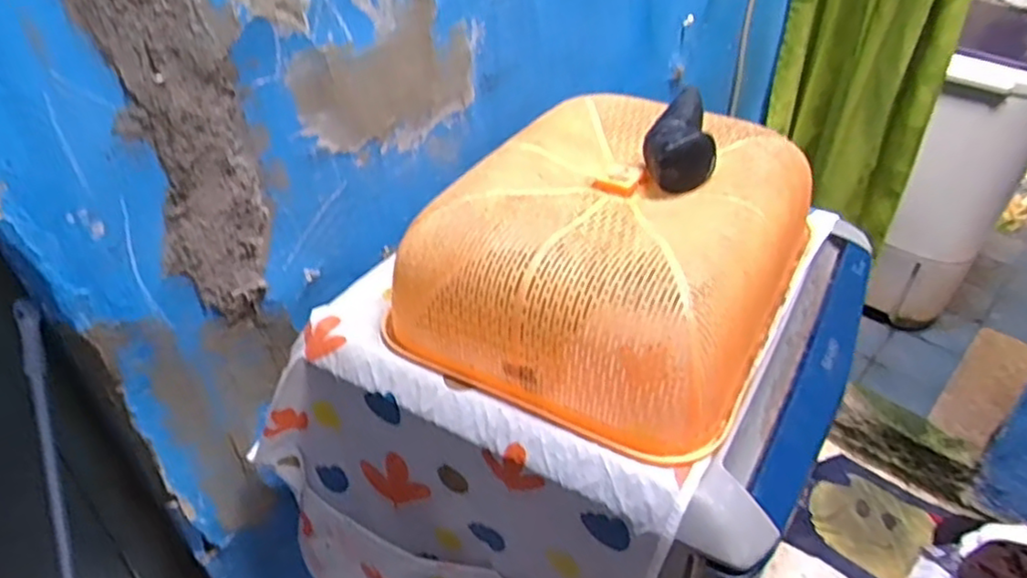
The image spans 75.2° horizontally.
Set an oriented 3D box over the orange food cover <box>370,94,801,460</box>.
[{"bbox_3d":[0.095,-0.048,0.648,0.316,0.121,0.365,20,44,25],"label":"orange food cover"}]

